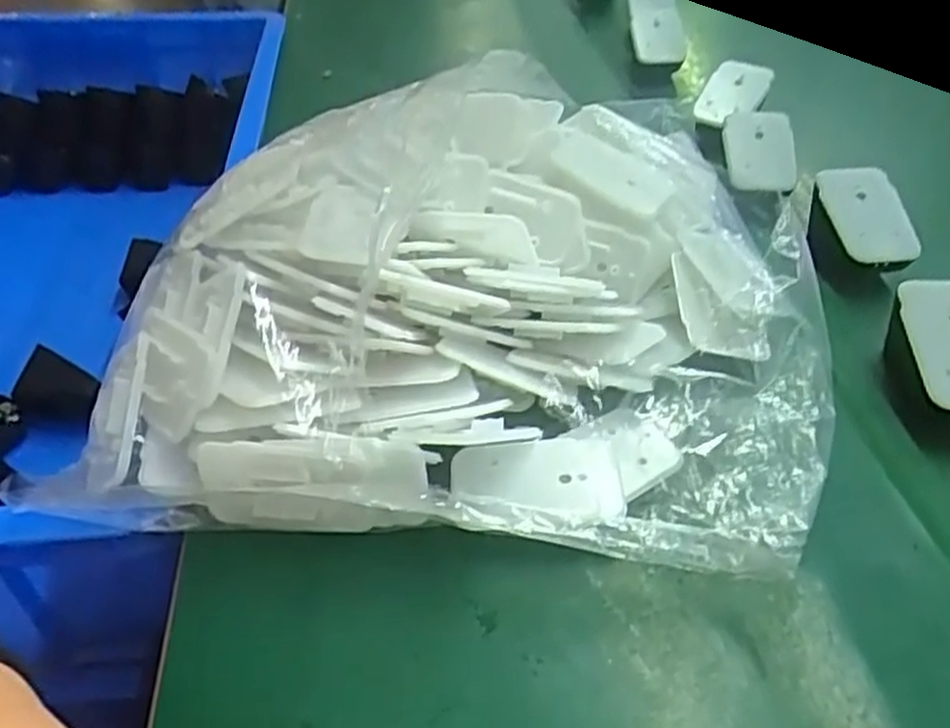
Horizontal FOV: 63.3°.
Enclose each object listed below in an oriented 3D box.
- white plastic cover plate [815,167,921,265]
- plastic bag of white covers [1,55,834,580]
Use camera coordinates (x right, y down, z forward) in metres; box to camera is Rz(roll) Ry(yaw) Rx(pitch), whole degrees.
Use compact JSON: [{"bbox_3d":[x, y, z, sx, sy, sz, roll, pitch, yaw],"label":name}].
[{"bbox_3d":[0.216,-0.084,0.426,0.042,0.006,0.062,-9,69,-3],"label":"white plastic cover plate"},{"bbox_3d":[0.003,-0.047,0.363,0.290,0.106,0.266,4,42,8],"label":"plastic bag of white covers"}]

